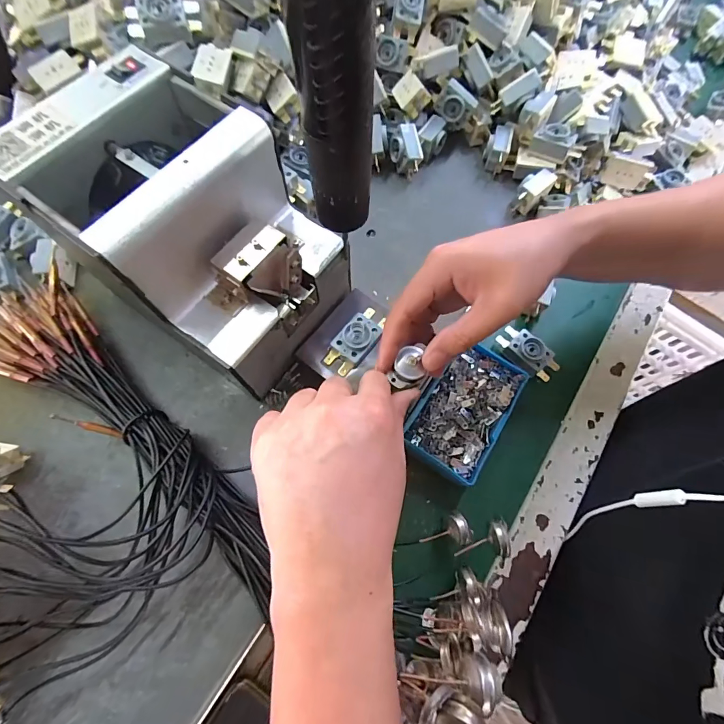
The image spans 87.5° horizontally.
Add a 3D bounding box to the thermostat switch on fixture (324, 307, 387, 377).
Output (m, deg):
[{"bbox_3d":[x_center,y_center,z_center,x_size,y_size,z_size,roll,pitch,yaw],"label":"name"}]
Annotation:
[{"bbox_3d":[-0.004,-0.018,0.304,0.028,0.011,0.057,39,73,11],"label":"thermostat switch on fixture"}]

